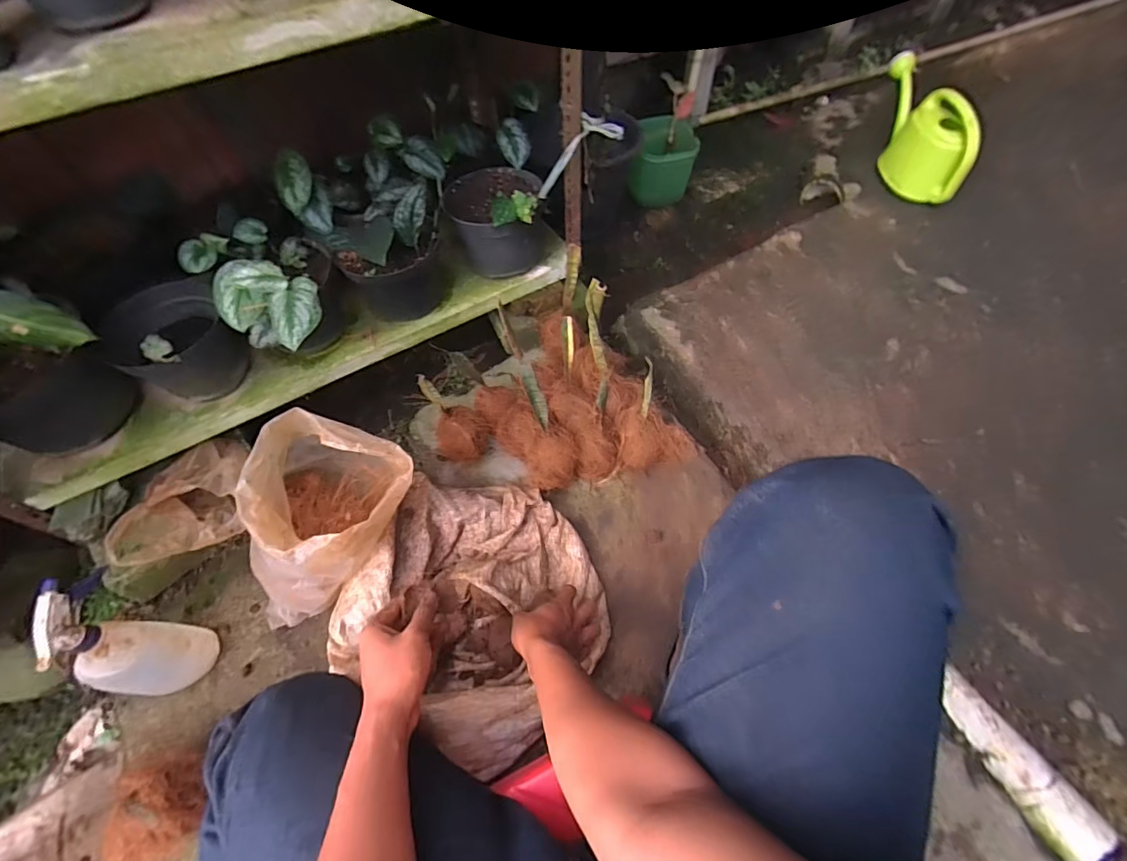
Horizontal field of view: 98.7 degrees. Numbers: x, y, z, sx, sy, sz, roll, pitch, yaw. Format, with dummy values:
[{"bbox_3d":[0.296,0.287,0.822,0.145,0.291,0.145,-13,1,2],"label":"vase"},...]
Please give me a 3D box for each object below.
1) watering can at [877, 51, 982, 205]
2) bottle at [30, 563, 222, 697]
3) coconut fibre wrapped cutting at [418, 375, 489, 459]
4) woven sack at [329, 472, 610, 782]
[{"bbox_3d":[0.903,-0.762,1.226,0.120,0.199,0.430,7,61,7],"label":"watering can"},{"bbox_3d":[-0.567,0.286,0.642,0.074,0.253,0.126,13,62,10],"label":"bottle"},{"bbox_3d":[-0.192,-0.007,0.854,0.102,0.158,0.085,10,62,8],"label":"coconut fibre wrapped cutting"},{"bbox_3d":[-0.125,0.246,0.715,0.347,0.100,0.343,25,65,16],"label":"woven sack"}]

